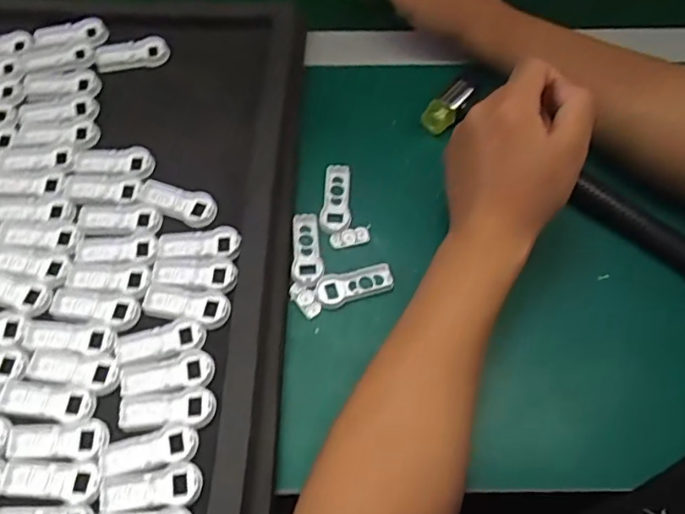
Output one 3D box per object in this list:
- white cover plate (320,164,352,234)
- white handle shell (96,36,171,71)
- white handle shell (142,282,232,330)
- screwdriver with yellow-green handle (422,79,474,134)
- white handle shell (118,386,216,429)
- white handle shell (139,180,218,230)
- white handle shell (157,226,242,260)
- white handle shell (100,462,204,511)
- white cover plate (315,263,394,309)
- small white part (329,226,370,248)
[{"bbox_3d":[-0.004,-0.046,0.451,0.022,0.011,0.056,6,64,3],"label":"white cover plate"},{"bbox_3d":[-0.173,-0.166,0.474,0.059,0.015,0.022,-9,64,-4],"label":"white handle shell"},{"bbox_3d":[-0.103,0.030,0.377,0.058,0.006,0.024,11,65,6],"label":"white handle shell"},{"bbox_3d":[0.089,-0.125,0.476,0.020,0.018,0.051,42,71,18],"label":"screwdriver with yellow-green handle"},{"bbox_3d":[-0.107,0.091,0.349,0.057,0.006,0.023,-1,64,0],"label":"white handle shell"},{"bbox_3d":[-0.119,-0.040,0.414,0.058,0.007,0.024,20,66,10],"label":"white handle shell"},{"bbox_3d":[-0.099,-0.008,0.400,0.057,0.007,0.023,-1,64,0],"label":"white handle shell"},{"bbox_3d":[-0.110,0.132,0.331,0.056,0.004,0.023,-5,64,-2],"label":"white handle shell"},{"bbox_3d":[0.009,0.021,0.421,0.057,0.009,0.023,-14,65,-6],"label":"white cover plate"},{"bbox_3d":[0.006,-0.015,0.440,0.030,0.008,0.013,-17,65,-7],"label":"small white part"}]

